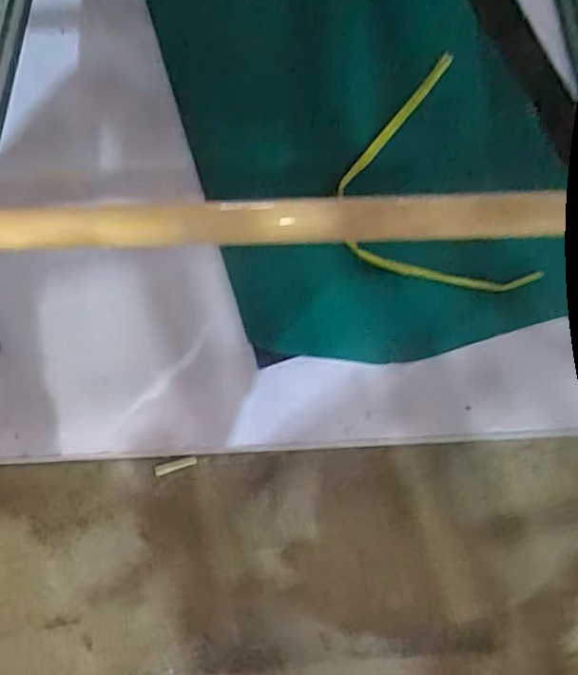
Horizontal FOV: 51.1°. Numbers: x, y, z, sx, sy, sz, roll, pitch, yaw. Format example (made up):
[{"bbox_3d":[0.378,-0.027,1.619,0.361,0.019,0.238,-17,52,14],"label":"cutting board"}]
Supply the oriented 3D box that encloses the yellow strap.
[{"bbox_3d":[0.138,-0.165,0.672,0.188,0.042,0.281,-17,71,-5],"label":"yellow strap"}]

